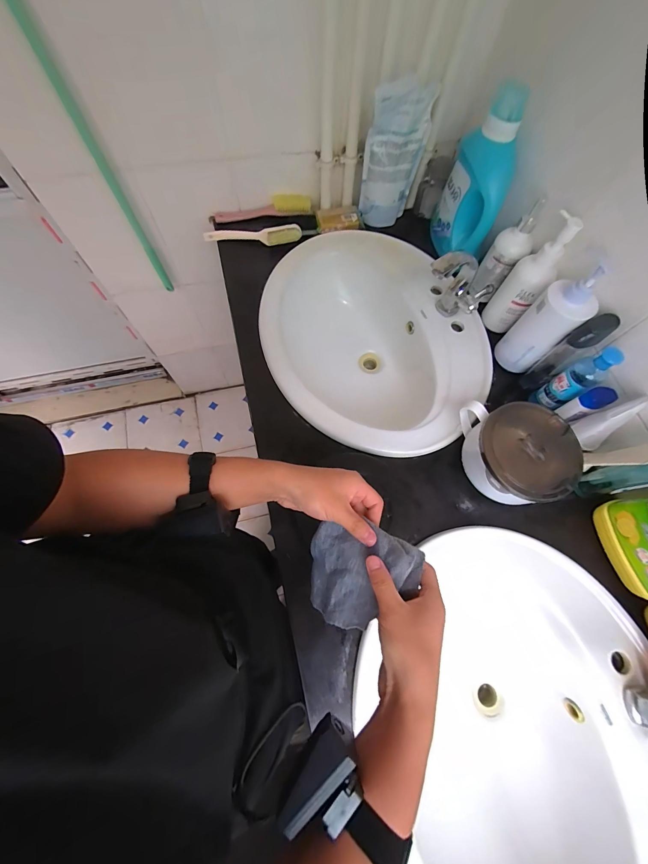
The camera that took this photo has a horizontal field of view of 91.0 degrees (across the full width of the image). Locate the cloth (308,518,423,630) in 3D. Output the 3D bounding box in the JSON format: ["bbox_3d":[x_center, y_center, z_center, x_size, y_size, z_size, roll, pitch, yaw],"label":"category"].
[{"bbox_3d":[0.047,0.155,0.348,0.121,0.053,0.102,0,70,0],"label":"cloth"}]

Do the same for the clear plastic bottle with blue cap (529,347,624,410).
[{"bbox_3d":[0.421,-0.085,0.542,0.043,0.155,0.047,-31,74,-14],"label":"clear plastic bottle with blue cap"}]

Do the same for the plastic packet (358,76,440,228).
[{"bbox_3d":[0.146,-0.570,0.672,0.128,0.243,0.059,-15,71,-9],"label":"plastic packet"}]

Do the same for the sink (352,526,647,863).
[{"bbox_3d":[0.273,0.439,0.491,0.402,0.171,0.548,-11,70,-7],"label":"sink"}]

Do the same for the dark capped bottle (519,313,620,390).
[{"bbox_3d":[0.424,-0.136,0.564,0.052,0.171,0.044,-34,75,-15],"label":"dark capped bottle"}]

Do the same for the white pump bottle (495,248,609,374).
[{"bbox_3d":[0.388,-0.186,0.555,0.062,0.197,0.086,-27,73,-13],"label":"white pump bottle"}]

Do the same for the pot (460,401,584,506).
[{"bbox_3d":[0.326,0.033,0.520,0.169,0.086,0.158,1,69,-3],"label":"pot"}]

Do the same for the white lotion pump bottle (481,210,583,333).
[{"bbox_3d":[0.365,-0.269,0.576,0.055,0.206,0.063,23,70,5],"label":"white lotion pump bottle"}]

